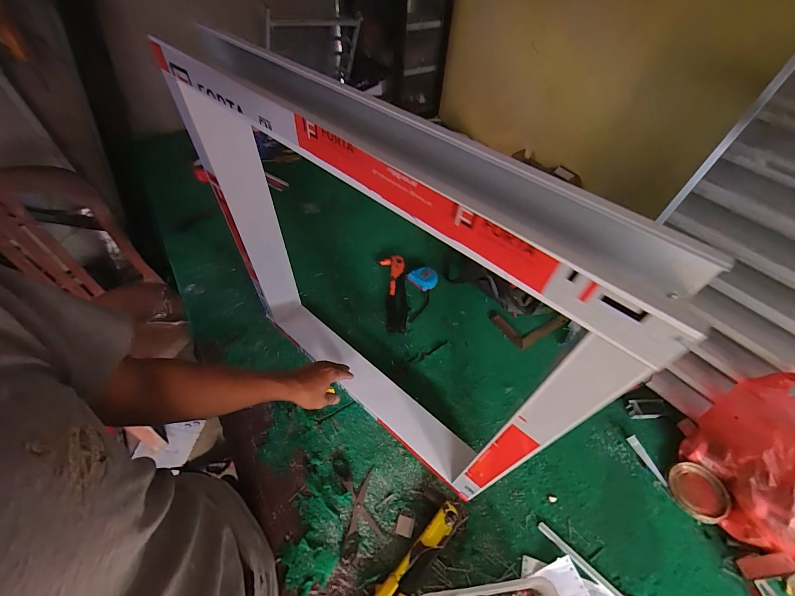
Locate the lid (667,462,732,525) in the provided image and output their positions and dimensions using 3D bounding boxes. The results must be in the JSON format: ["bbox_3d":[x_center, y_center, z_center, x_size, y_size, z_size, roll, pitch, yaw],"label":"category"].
[{"bbox_3d":[0.570,0.367,0.650,0.088,0.021,0.095,1,53,-2],"label":"lid"}]

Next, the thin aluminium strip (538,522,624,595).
[{"bbox_3d":[0.354,0.479,0.554,0.273,0.010,0.018,38,60,23],"label":"thin aluminium strip"}]

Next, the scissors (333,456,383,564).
[{"bbox_3d":[-0.074,0.368,0.618,0.070,0.004,0.161,-8,54,-9],"label":"scissors"}]

